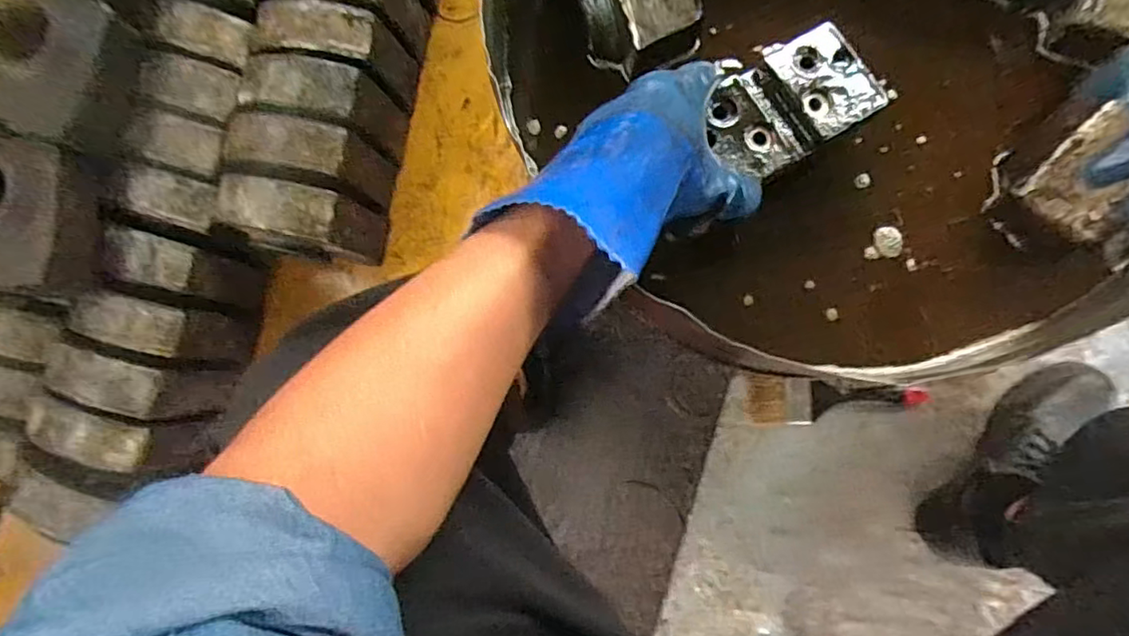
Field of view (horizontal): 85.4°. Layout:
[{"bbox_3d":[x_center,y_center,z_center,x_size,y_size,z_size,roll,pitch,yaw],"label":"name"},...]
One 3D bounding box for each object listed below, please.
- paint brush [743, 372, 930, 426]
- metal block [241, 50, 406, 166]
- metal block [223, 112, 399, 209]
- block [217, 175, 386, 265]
[{"bbox_3d":[0.331,0.106,0.748,0.211,0.030,0.061,4,86,8],"label":"paint brush"},{"bbox_3d":[-0.318,-0.274,0.821,0.148,0.171,0.076,9,86,8],"label":"metal block"},{"bbox_3d":[-0.330,-0.203,0.816,0.157,0.164,0.069,9,86,8],"label":"metal block"},{"bbox_3d":[-0.345,-0.121,0.815,0.149,0.179,0.083,7,86,8],"label":"block"}]

